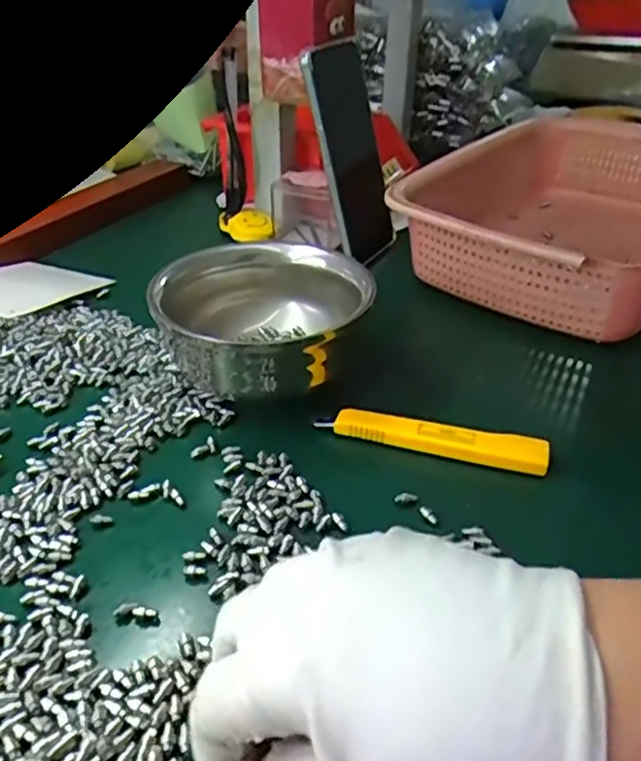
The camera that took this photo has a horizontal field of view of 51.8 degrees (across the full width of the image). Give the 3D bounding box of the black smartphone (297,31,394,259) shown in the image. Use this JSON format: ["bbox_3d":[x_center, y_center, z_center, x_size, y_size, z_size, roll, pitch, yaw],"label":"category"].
[{"bbox_3d":[0.024,-0.177,0.525,0.015,0.163,0.074,6,35,35],"label":"black smartphone"}]

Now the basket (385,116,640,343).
[{"bbox_3d":[0.203,-0.132,0.533,0.209,0.077,0.293,25,41,30],"label":"basket"}]

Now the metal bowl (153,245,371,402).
[{"bbox_3d":[-0.033,-0.032,0.398,0.110,0.069,0.110,1,35,-1],"label":"metal bowl"}]

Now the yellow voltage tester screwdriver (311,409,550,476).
[{"bbox_3d":[0.059,0.031,0.355,0.120,0.013,0.019,9,36,11],"label":"yellow voltage tester screwdriver"}]

